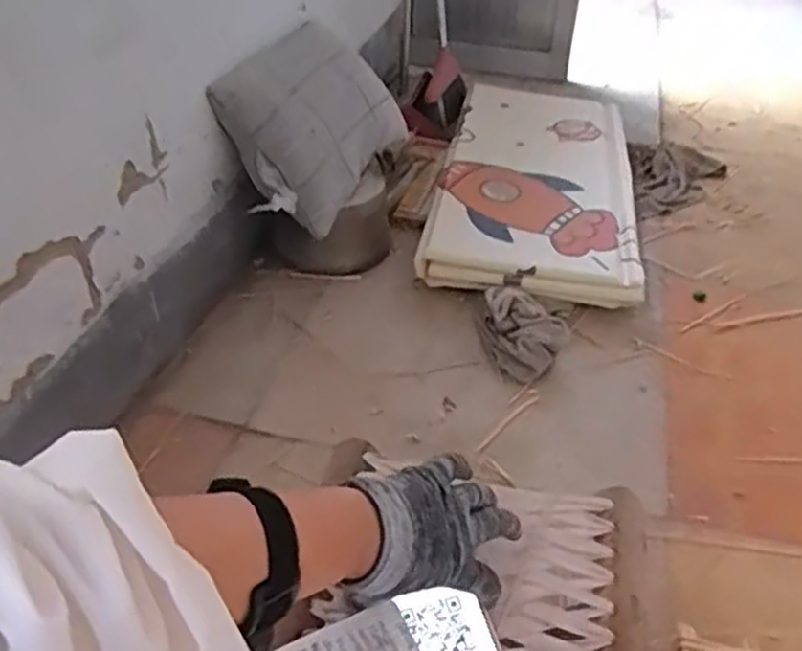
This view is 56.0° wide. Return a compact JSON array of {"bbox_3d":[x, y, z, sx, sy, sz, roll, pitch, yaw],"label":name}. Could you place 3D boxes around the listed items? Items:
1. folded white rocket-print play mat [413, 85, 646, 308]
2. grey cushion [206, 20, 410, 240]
[{"bbox_3d":[0.270,-0.300,1.529,0.368,0.071,0.757,8,38,6],"label":"folded white rocket-print play mat"},{"bbox_3d":[-0.150,-0.355,1.336,0.107,0.308,0.396,-9,30,46],"label":"grey cushion"}]

